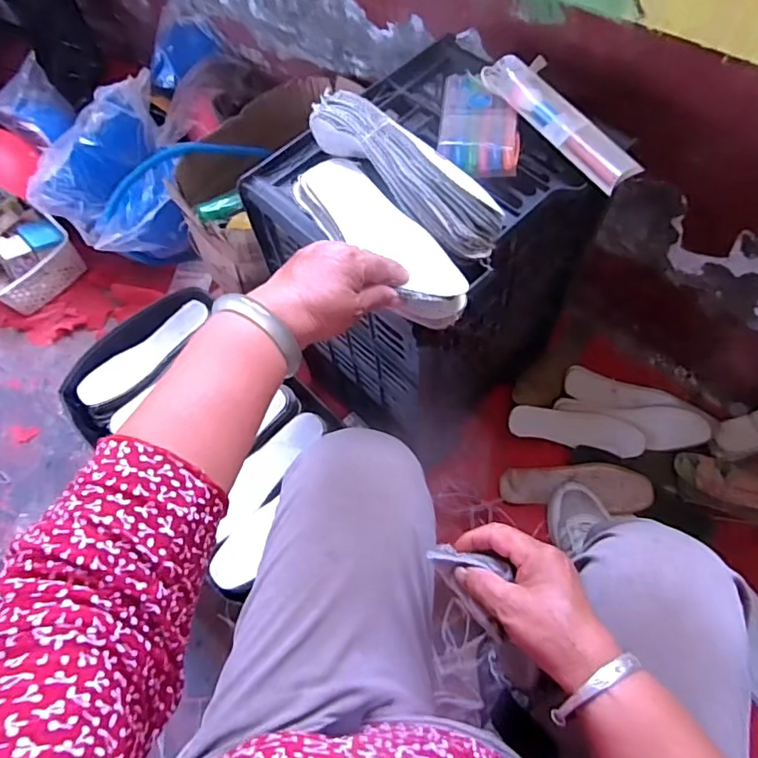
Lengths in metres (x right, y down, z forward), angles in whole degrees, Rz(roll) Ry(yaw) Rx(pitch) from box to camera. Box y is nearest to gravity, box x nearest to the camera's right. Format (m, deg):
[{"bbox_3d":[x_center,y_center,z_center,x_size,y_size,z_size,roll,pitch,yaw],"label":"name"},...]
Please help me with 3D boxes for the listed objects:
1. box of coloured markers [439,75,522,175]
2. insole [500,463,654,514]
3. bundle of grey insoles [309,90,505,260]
[{"bbox_3d":[0.110,-0.279,0.589,0.082,0.020,0.135,6,64,6],"label":"box of coloured markers"},{"bbox_3d":[0.314,0.171,0.869,0.228,0.016,0.072,4,64,6],"label":"insole"},{"bbox_3d":[0.019,-0.201,0.524,0.052,0.054,0.229,-38,68,-15],"label":"bundle of grey insoles"}]

